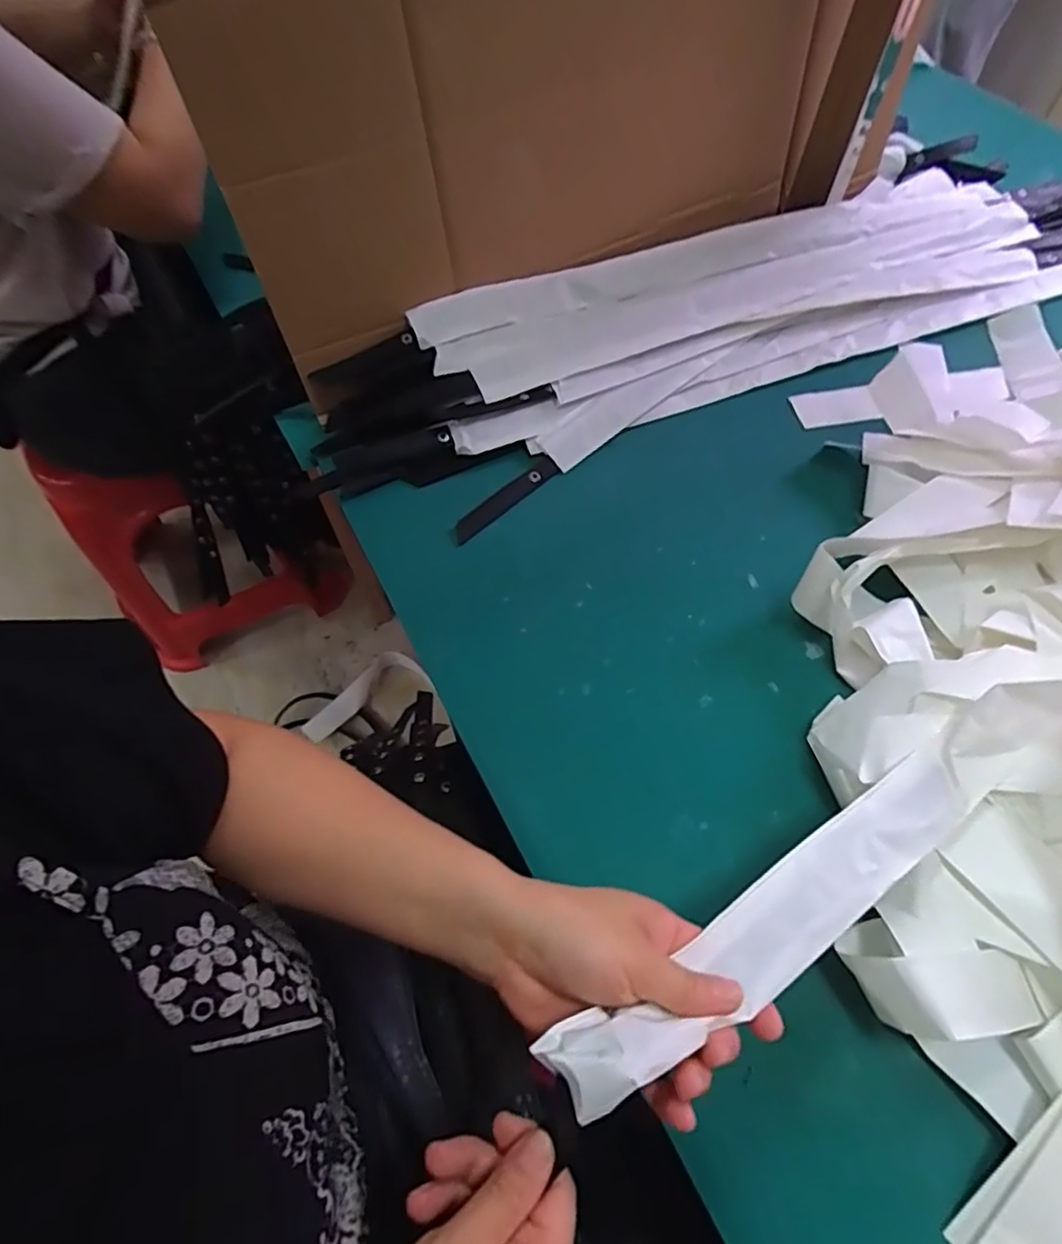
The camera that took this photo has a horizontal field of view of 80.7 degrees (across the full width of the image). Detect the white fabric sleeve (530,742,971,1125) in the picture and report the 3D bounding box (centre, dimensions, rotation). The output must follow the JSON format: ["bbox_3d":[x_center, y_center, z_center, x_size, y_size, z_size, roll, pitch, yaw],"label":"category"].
[{"bbox_3d":[0.136,0.149,0.322,0.292,0.025,0.045,-19,60,-29],"label":"white fabric sleeve"}]

